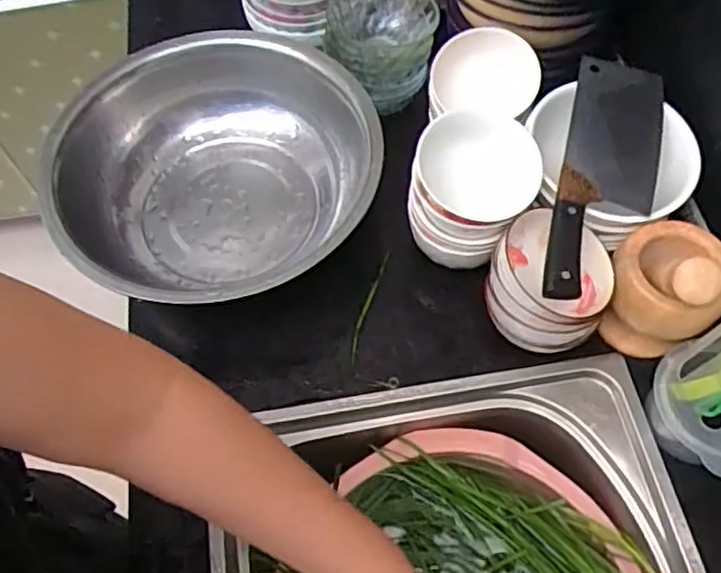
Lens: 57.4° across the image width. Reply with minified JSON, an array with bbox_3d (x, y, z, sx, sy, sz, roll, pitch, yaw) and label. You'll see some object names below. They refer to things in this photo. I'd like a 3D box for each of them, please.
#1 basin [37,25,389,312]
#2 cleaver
[{"bbox_3d":[-0.137,-0.114,0.705,0.303,0.119,0.329,-1,62,1],"label":"basin"},{"bbox_3d":[0.233,-0.110,0.615,0.085,0.025,0.290,14,64,9],"label":"cleaver"}]

